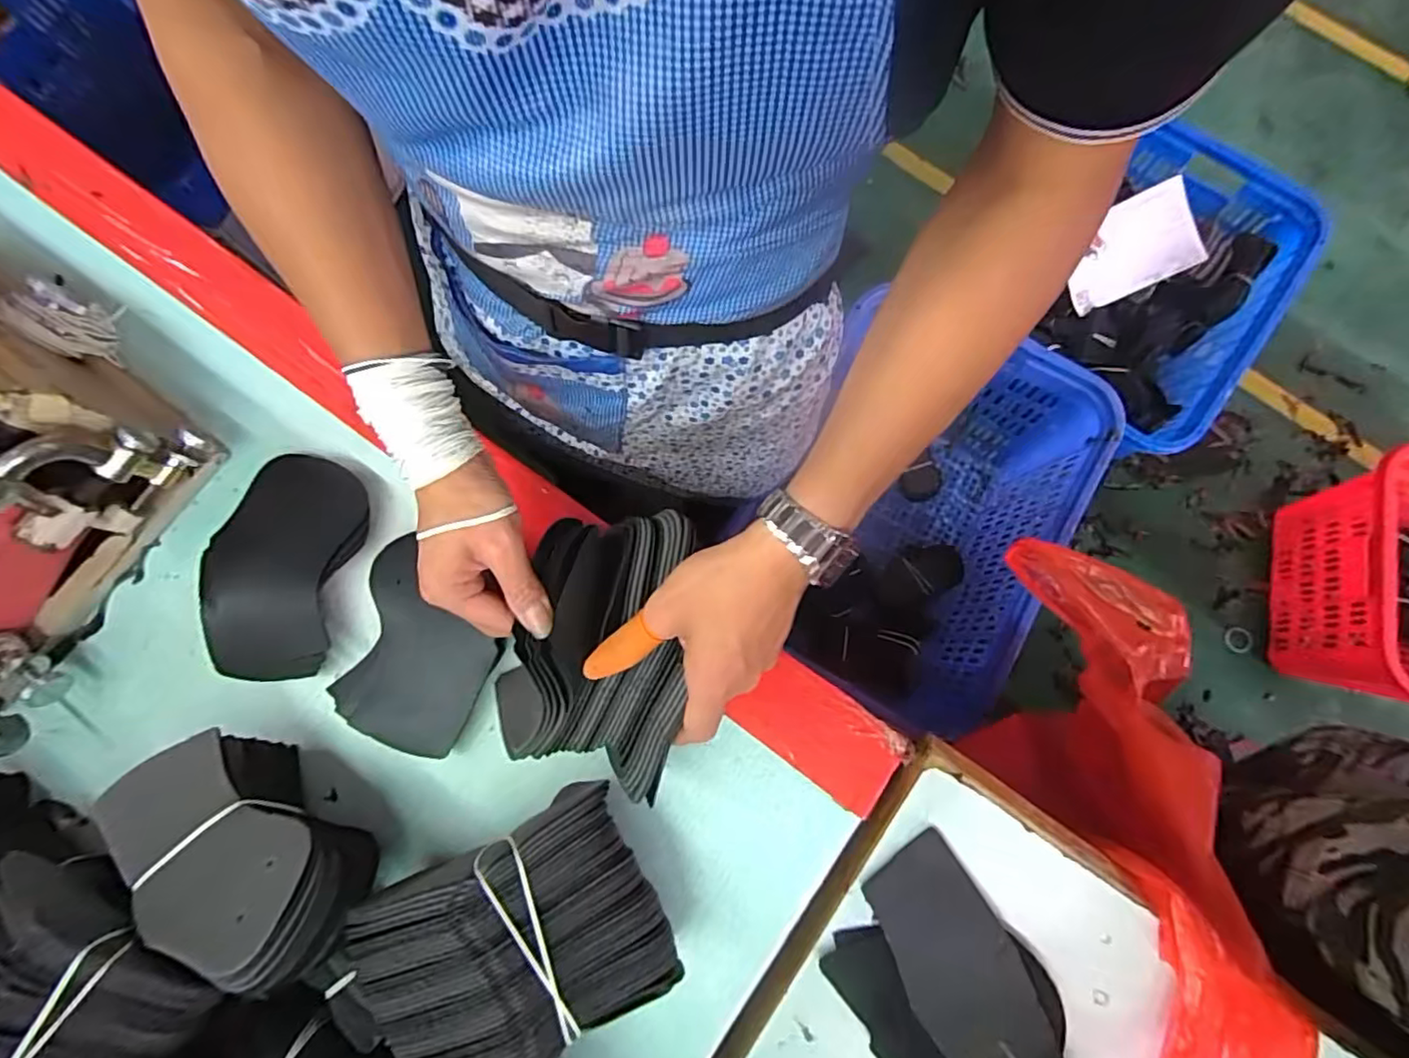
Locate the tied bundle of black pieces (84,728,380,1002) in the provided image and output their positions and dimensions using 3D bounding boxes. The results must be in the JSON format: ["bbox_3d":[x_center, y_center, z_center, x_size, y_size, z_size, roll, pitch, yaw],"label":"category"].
[{"bbox_3d":[-0.275,0.189,0.376,0.159,0.110,0.088,30,80,7],"label":"tied bundle of black pieces"}]

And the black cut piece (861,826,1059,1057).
[{"bbox_3d":[0.164,0.284,0.401,0.070,0.009,0.153,-27,79,-5],"label":"black cut piece"}]

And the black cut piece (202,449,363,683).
[{"bbox_3d":[-0.311,0.025,0.455,0.111,0.026,0.158,12,78,3],"label":"black cut piece"}]

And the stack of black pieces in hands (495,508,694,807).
[{"bbox_3d":[-0.060,0.068,0.393,0.104,0.061,0.164,13,78,3],"label":"stack of black pieces in hands"}]

